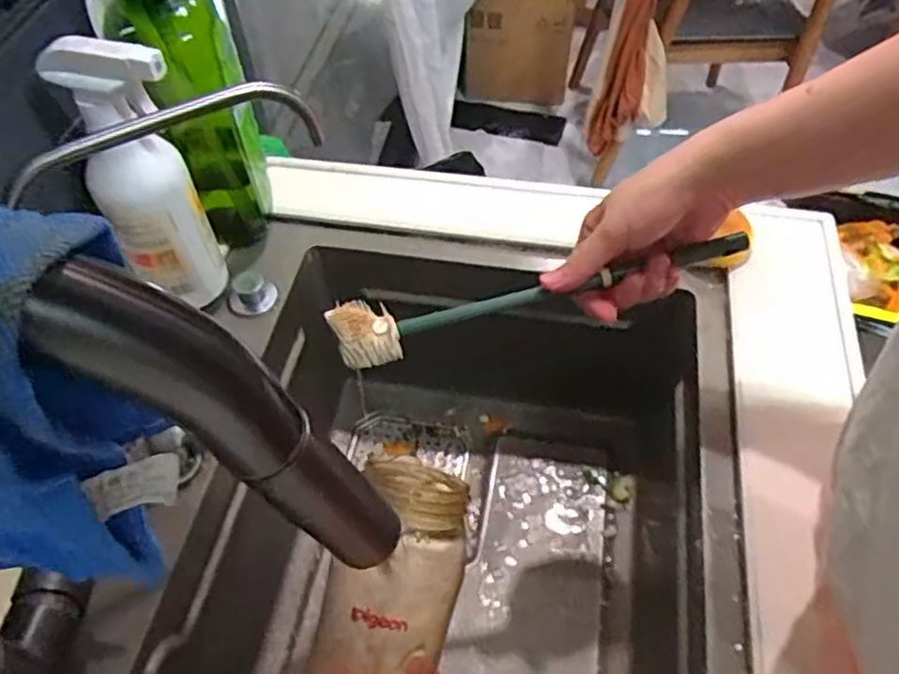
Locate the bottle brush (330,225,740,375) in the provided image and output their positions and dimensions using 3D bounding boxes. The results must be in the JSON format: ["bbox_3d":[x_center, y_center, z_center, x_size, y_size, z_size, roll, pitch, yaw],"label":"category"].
[{"bbox_3d":[0.063,-0.033,0.489,0.287,0.032,0.033,-14,54,-1],"label":"bottle brush"}]

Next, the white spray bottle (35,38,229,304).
[{"bbox_3d":[-0.223,-0.114,0.528,0.070,0.206,0.057,-25,56,-16],"label":"white spray bottle"}]

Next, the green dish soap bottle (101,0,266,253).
[{"bbox_3d":[-0.200,-0.197,0.574,0.052,0.293,0.077,34,61,24],"label":"green dish soap bottle"}]

